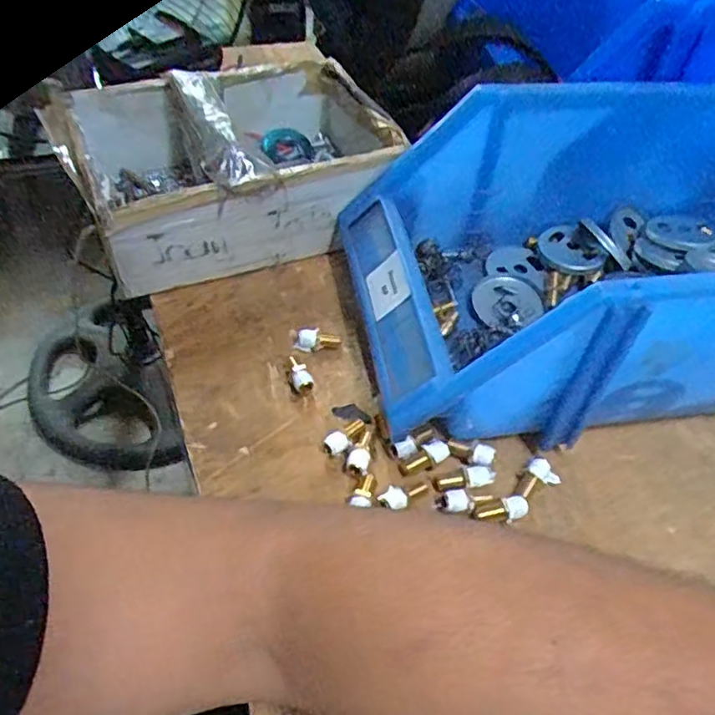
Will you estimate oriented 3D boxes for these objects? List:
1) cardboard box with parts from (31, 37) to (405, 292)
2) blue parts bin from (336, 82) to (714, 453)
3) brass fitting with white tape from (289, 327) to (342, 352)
[{"bbox_3d":[-0.092,-0.143,0.467,0.226,0.095,0.159,-15,52,-17],"label":"cardboard box with parts"},{"bbox_3d":[0.167,-0.059,0.395,0.326,0.131,0.191,-3,49,-8],"label":"blue parts bin"},{"bbox_3d":[-0.028,-0.011,0.411,0.033,0.015,0.016,9,49,2],"label":"brass fitting with white tape"}]

